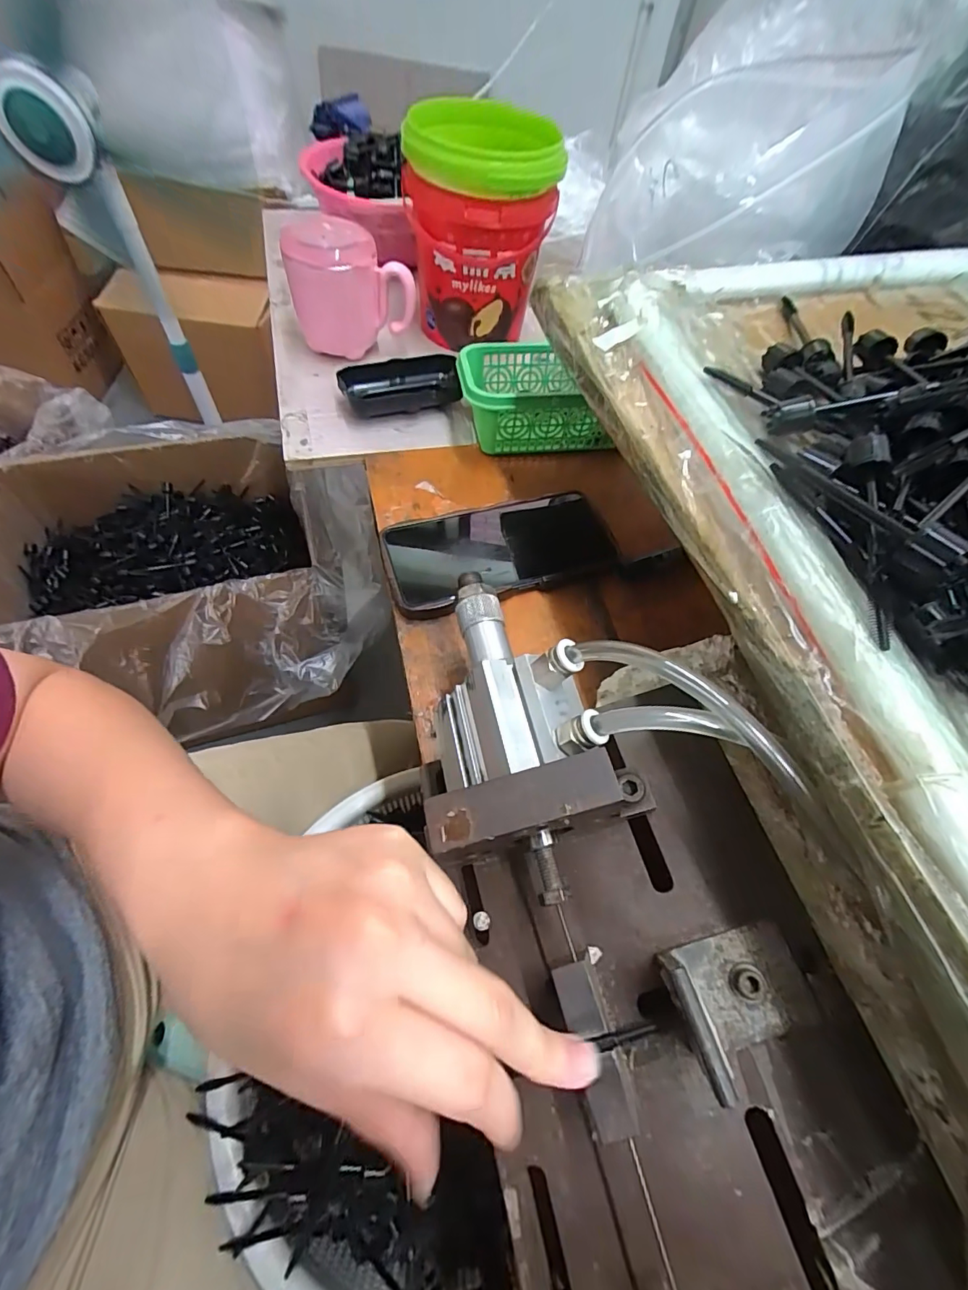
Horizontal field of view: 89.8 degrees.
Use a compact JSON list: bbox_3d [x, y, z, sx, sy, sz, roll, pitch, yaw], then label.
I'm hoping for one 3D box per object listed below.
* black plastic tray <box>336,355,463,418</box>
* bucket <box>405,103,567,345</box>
[{"bbox_3d":[-0.074,-0.237,0.440,0.107,0.028,0.047,-12,62,-13],"label":"black plastic tray"},{"bbox_3d":[-0.003,-0.386,0.460,0.129,0.147,0.136,0,60,-6],"label":"bucket"}]

